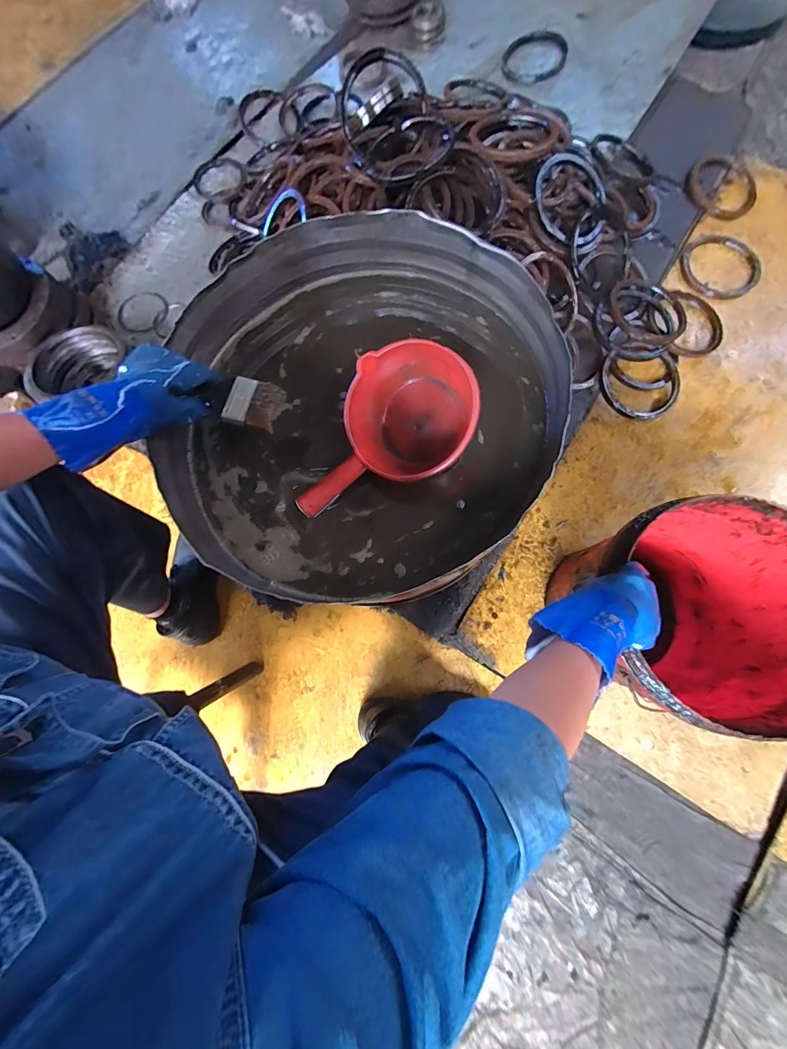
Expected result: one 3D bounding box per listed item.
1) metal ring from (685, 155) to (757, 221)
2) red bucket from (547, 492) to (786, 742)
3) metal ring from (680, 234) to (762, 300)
[{"bbox_3d":[0.949,-0.971,1.033,0.237,0.028,0.210,-24,84,-10],"label":"metal ring"},{"bbox_3d":[0.455,0.142,0.589,0.288,0.282,0.295,0,74,-1],"label":"red bucket"},{"bbox_3d":[0.887,-0.702,0.978,0.199,0.019,0.243,44,83,12],"label":"metal ring"}]

